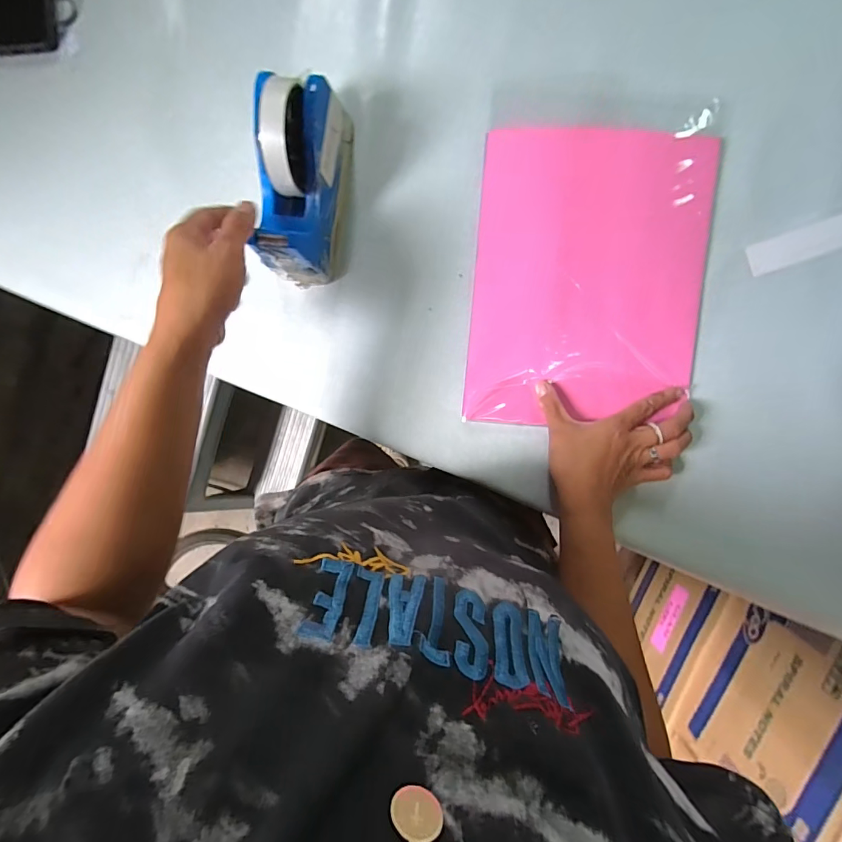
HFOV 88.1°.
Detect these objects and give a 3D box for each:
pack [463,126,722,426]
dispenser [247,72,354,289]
[{"bbox_3d":[0.160,-0.134,0.420,0.215,0.015,0.273,4,94,4],"label":"pack"},{"bbox_3d":[-0.108,-0.213,0.388,0.061,0.110,0.156,11,95,4],"label":"dispenser"}]

